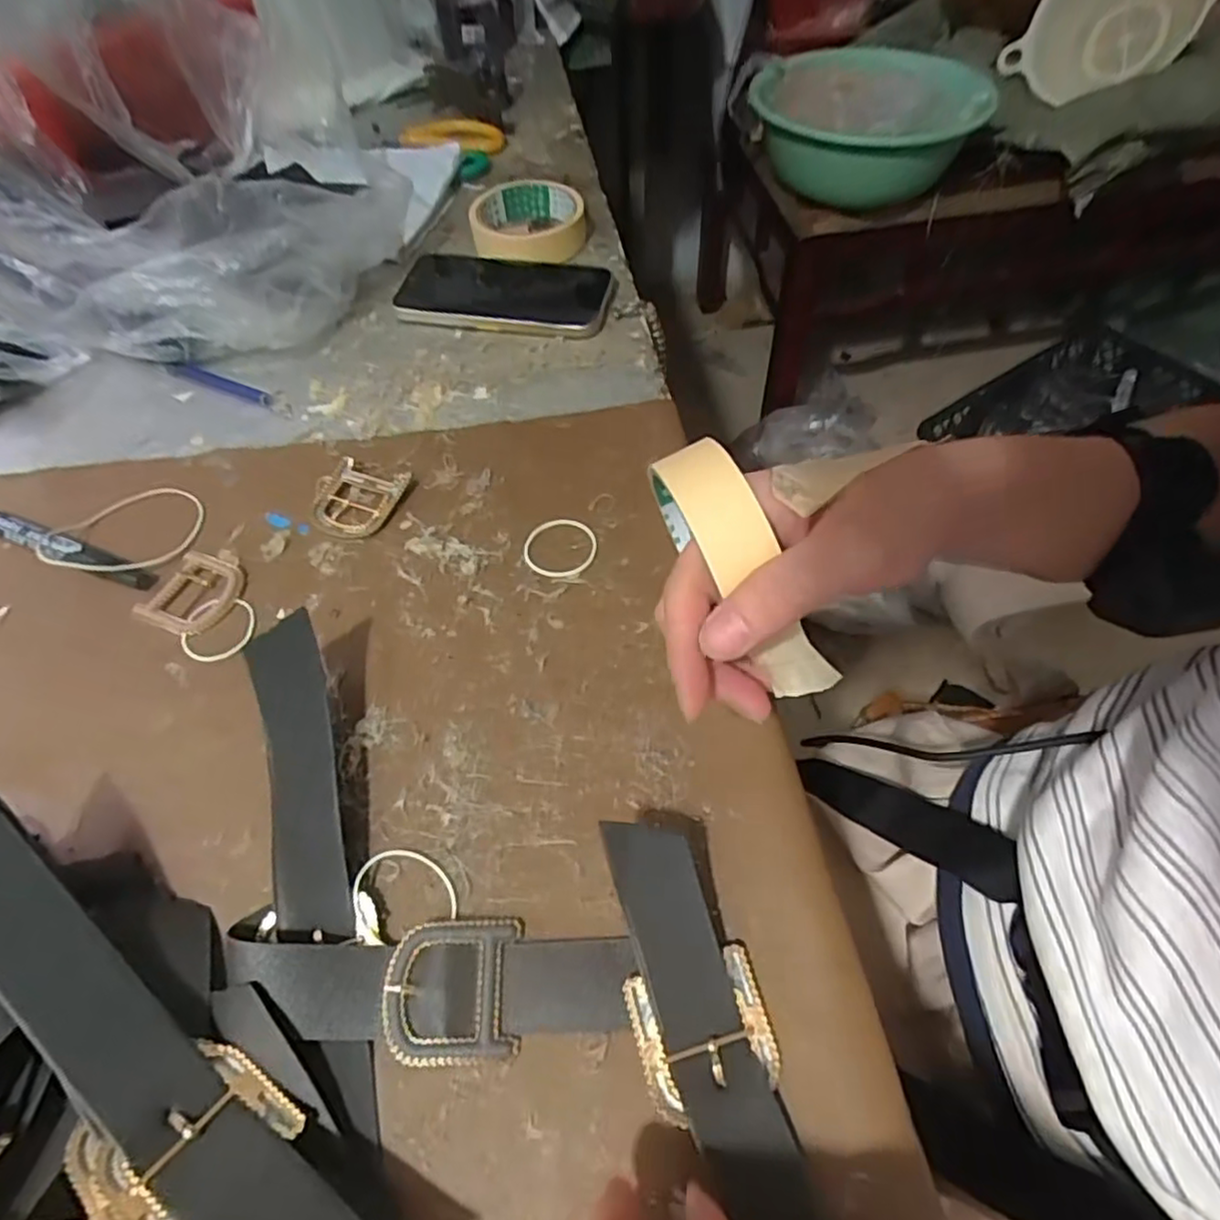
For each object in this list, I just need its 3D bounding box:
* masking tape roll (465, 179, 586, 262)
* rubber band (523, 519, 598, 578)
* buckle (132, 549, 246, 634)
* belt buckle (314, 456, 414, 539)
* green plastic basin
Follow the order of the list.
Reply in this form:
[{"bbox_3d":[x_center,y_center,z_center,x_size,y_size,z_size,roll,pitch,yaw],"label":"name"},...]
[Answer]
[{"bbox_3d":[-0.067,-0.319,0.564,0.090,0.028,0.108,-5,55,-1],"label":"masking tape roll"},{"bbox_3d":[-0.028,-0.036,0.381,0.040,0.004,0.039,-1,55,2],"label":"rubber band"},{"bbox_3d":[-0.226,-0.010,0.373,0.049,0.004,0.047,16,58,14],"label":"buckle"},{"bbox_3d":[-0.148,-0.066,0.403,0.049,0.008,0.052,11,57,10],"label":"belt buckle"},{"bbox_3d":[0.352,-0.700,0.989,0.297,0.127,0.330,3,56,5],"label":"green plastic basin"}]

